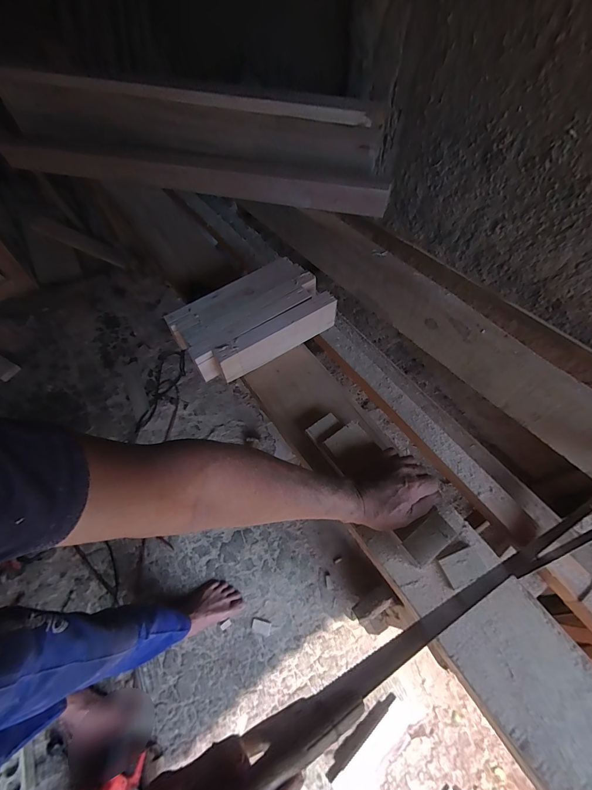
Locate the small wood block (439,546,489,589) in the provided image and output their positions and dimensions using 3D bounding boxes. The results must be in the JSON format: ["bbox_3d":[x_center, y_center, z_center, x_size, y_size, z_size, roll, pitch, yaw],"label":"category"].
[{"bbox_3d":[0.227,0.231,0.442,0.056,0.009,0.035,-19,62,-13],"label":"small wood block"}]

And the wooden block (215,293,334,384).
[{"bbox_3d":[-0.034,-0.110,0.619,0.246,0.080,0.034,-30,65,-18],"label":"wooden block"}]

